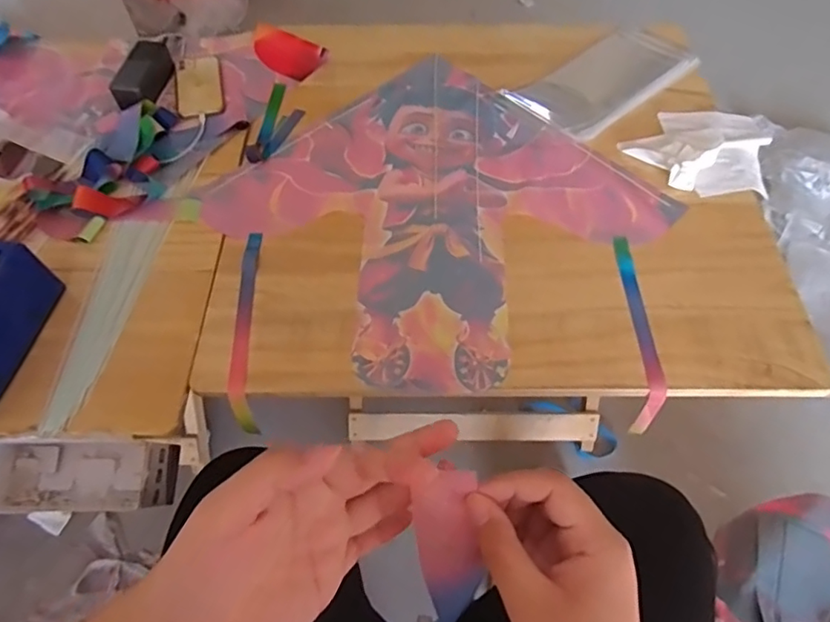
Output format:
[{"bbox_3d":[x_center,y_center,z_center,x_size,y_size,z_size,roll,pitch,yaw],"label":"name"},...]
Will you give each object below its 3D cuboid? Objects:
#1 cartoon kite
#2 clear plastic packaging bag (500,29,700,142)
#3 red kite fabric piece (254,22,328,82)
[{"bbox_3d":[0.032,-0.157,0.829,0.507,0.012,0.511,-40,68,-20],"label":"cartoon kite"},{"bbox_3d":[0.325,-0.402,0.962,0.307,0.025,0.168,-33,63,-19],"label":"clear plastic packaging bag"},{"bbox_3d":[-0.245,-0.479,1.026,0.165,0.018,0.090,26,61,17],"label":"red kite fabric piece"}]

